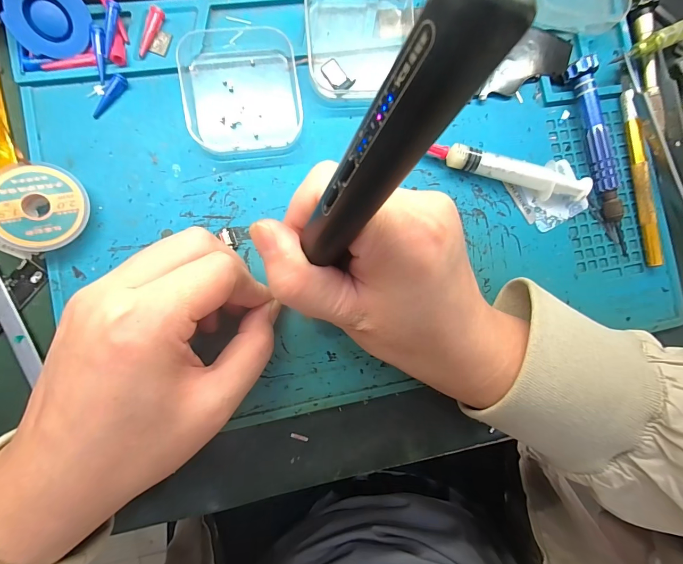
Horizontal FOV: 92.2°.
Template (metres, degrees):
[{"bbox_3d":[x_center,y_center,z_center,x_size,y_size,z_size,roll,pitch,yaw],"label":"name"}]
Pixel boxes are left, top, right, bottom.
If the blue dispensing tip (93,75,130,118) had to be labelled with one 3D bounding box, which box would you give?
[{"bbox_3d":[-0.131,-0.104,0.185,0.006,0.004,0.028,35,84,-4],"label":"blue dispensing tip"}]

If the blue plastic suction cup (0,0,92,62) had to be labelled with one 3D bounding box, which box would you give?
[{"bbox_3d":[-0.152,-0.137,0.171,0.034,0.005,0.035,-14,126,-19],"label":"blue plastic suction cup"}]

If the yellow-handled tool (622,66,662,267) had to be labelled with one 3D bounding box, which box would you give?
[{"bbox_3d":[0.196,-0.074,0.214,0.007,0.007,0.127,-7,88,-7],"label":"yellow-handled tool"}]

